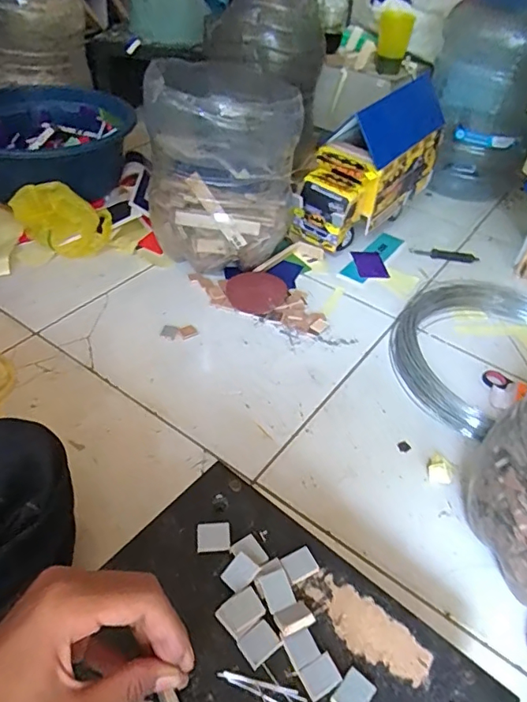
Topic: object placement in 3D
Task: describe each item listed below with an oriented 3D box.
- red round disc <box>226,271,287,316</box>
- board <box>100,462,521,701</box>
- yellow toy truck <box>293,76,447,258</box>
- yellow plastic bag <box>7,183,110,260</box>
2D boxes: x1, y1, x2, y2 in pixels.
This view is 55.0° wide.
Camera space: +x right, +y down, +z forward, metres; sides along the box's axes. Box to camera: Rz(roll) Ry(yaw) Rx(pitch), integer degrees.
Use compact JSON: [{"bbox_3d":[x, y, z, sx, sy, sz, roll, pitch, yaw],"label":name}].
[{"bbox_3d":[-0.011,-0.096,0.828,0.095,0.007,0.096,0,54,0],"label":"red round disc"},{"bbox_3d":[0.006,0.213,0.332,0.271,0.015,0.195,31,49,24],"label":"board"},{"bbox_3d":[0.202,-0.340,0.956,0.115,0.254,0.307,33,50,26],"label":"yellow toy truck"},{"bbox_3d":[-0.351,-0.225,0.878,0.160,0.092,0.082,-4,45,-10],"label":"yellow plastic bag"}]

